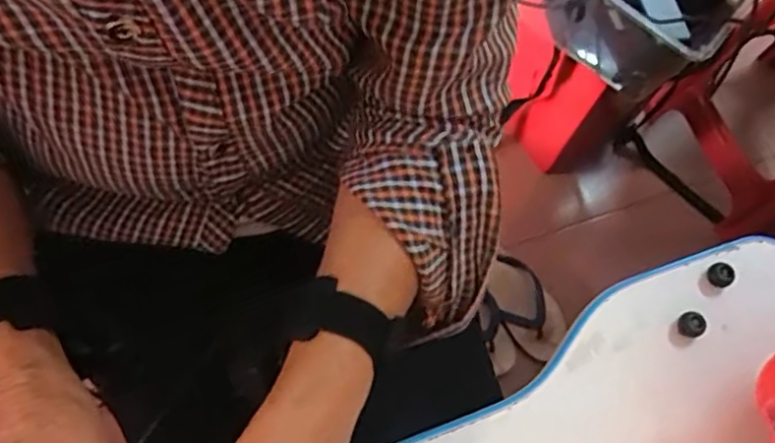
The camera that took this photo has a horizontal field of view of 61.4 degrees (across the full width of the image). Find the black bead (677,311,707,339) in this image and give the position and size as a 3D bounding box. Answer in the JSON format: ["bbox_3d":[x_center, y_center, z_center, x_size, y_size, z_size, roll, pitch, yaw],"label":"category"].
[{"bbox_3d":[0.186,0.063,0.400,0.013,0.013,0.016,-5,64,-5],"label":"black bead"}]

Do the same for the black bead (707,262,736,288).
[{"bbox_3d":[0.212,0.034,0.414,0.014,0.013,0.015,1,64,-2],"label":"black bead"}]

